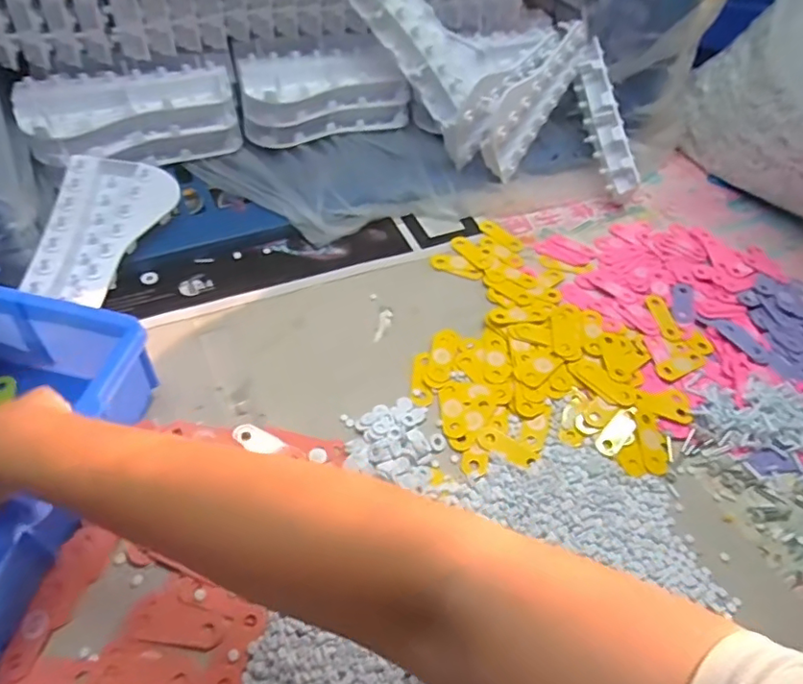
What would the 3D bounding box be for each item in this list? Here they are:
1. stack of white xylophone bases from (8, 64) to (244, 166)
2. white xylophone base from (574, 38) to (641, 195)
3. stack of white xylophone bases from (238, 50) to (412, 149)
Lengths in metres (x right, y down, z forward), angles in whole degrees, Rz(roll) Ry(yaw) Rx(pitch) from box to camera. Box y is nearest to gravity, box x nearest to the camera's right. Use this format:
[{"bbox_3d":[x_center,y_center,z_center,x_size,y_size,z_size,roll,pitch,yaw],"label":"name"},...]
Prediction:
[{"bbox_3d":[-0.314,-0.260,0.664,0.226,0.092,0.083,-24,58,-24],"label":"stack of white xylophone bases"},{"bbox_3d":[0.275,-0.302,0.760,0.024,0.056,0.213,-8,77,-12],"label":"white xylophone base"},{"bbox_3d":[-0.099,-0.329,0.747,0.224,0.091,0.077,-21,57,-22],"label":"stack of white xylophone bases"}]

